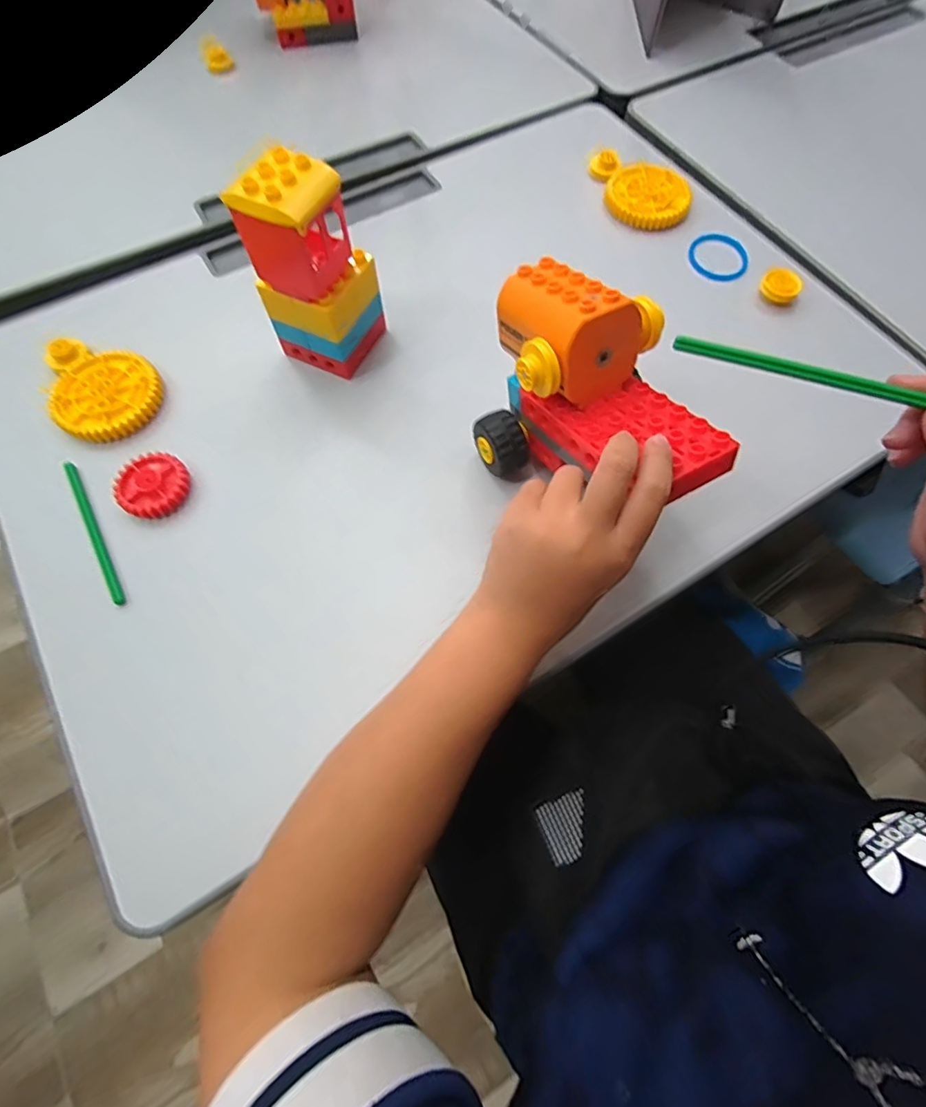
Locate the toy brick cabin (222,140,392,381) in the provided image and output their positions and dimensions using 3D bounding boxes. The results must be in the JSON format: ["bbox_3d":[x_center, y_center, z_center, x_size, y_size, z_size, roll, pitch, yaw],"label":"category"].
[{"bbox_3d":[-0.109,-0.202,0.370,0.066,0.141,0.074,22,69,8],"label":"toy brick cabin"}]

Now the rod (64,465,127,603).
[{"bbox_3d":[-0.263,-0.017,0.361,0.008,0.004,0.124,-29,71,-12],"label":"rod"}]

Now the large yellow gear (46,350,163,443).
[{"bbox_3d":[-0.281,-0.125,0.401,0.077,0.013,0.079,0,67,-1],"label":"large yellow gear"}]

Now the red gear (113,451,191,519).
[{"bbox_3d":[-0.227,-0.050,0.371,0.049,0.015,0.049,0,67,-1],"label":"red gear"}]

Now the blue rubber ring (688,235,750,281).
[{"bbox_3d":[0.241,-0.280,0.477,0.057,0.004,0.057,0,67,-1],"label":"blue rubber ring"}]

